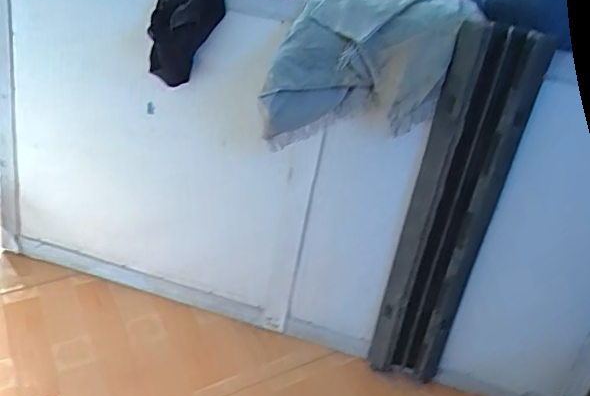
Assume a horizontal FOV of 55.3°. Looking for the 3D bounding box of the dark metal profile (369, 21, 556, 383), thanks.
[{"bbox_3d":[0.390,0.057,1.421,0.201,0.988,0.049,12,23,5],"label":"dark metal profile"}]

